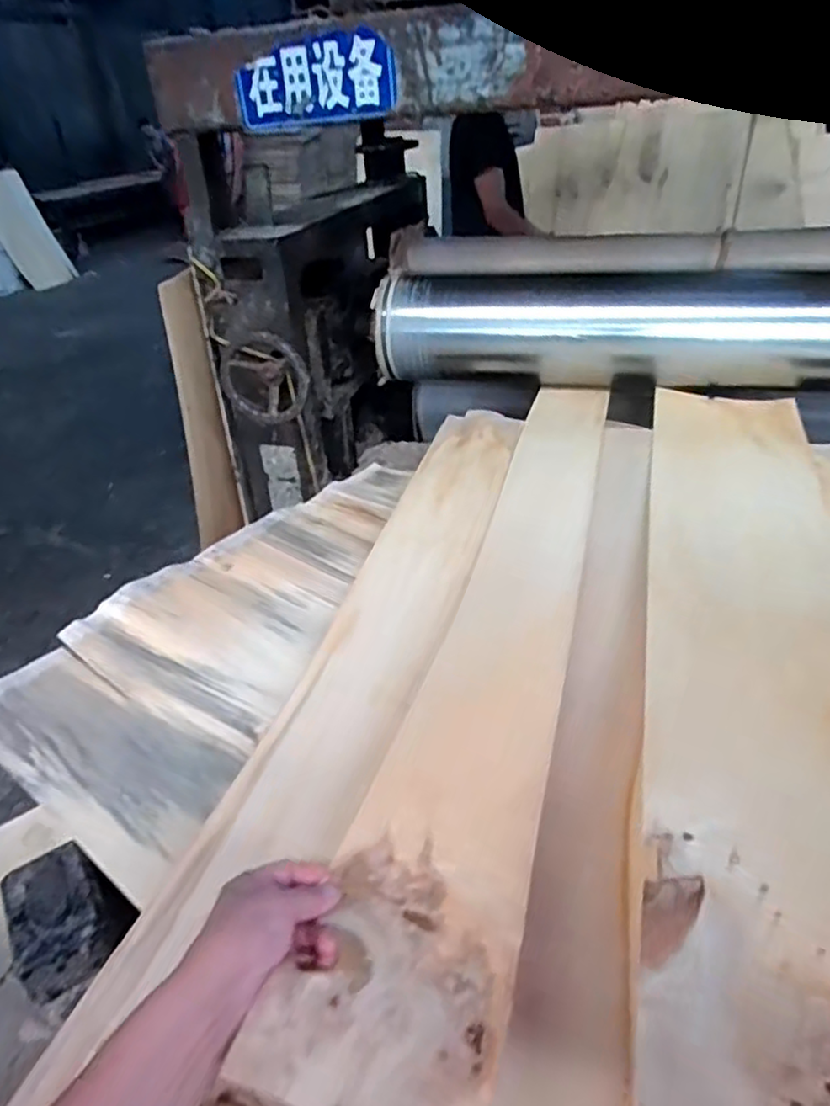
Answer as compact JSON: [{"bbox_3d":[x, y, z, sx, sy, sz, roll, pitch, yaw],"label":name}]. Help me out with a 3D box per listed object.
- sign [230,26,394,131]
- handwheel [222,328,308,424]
[{"bbox_3d":[-0.141,-0.668,0.934,0.234,0.098,0.017,2,37,13],"label":"sign"},{"bbox_3d":[-0.269,-0.311,1.191,0.162,0.170,0.036,22,34,11],"label":"handwheel"}]

